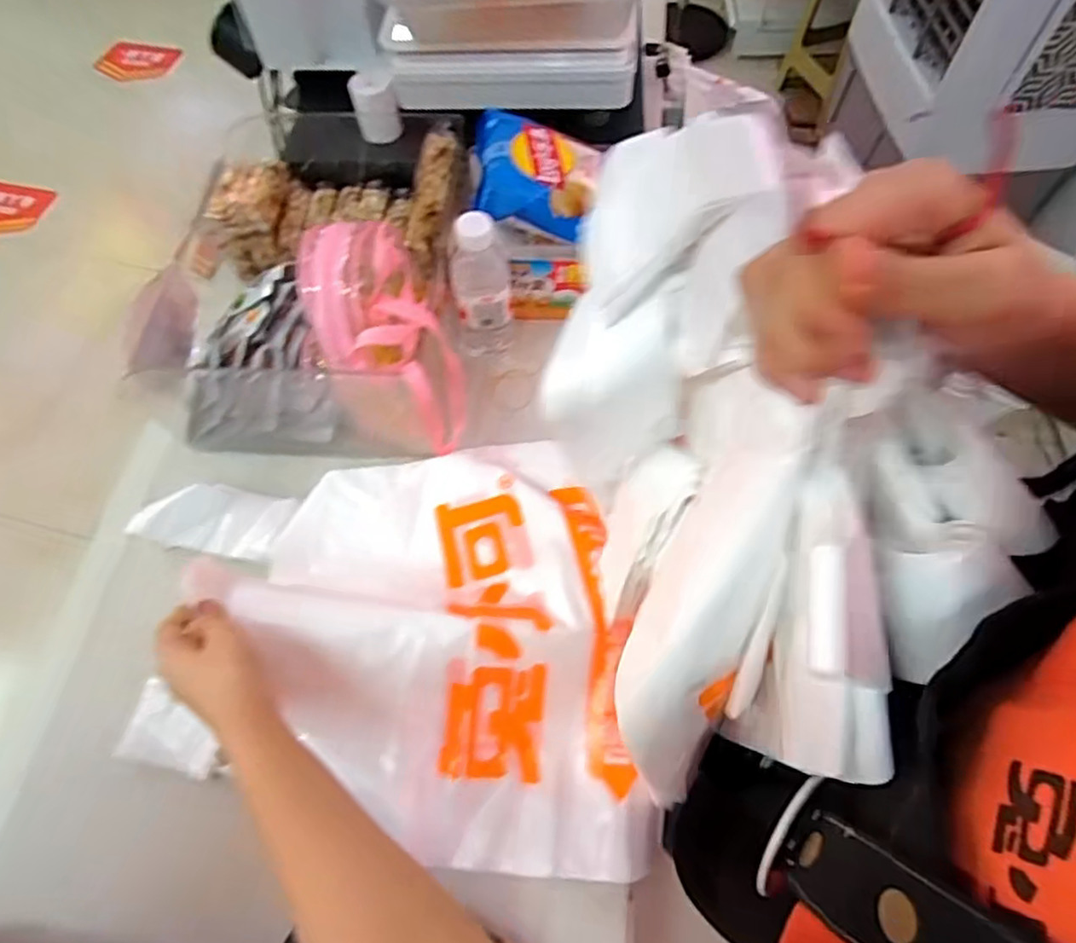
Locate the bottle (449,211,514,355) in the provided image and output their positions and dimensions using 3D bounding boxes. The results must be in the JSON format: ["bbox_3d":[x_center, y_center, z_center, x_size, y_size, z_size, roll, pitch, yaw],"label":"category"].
[{"bbox_3d":[-0.055,-0.180,0.632,0.056,0.160,0.063,-5,65,1],"label":"bottle"}]

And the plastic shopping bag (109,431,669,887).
[{"bbox_3d":[-0.139,0.122,0.519,0.393,0.100,0.339,0,66,3],"label":"plastic shopping bag"}]

